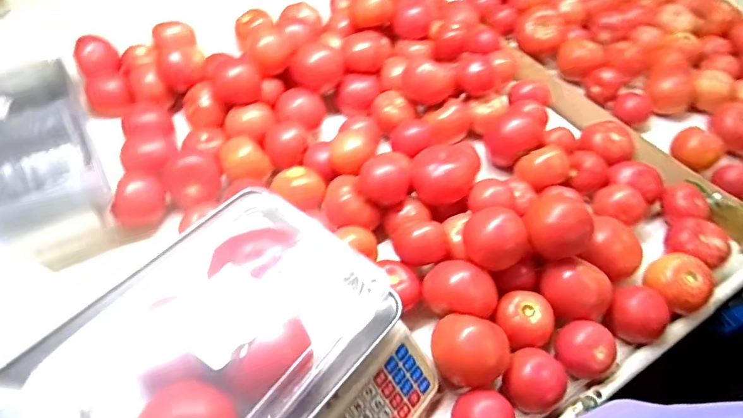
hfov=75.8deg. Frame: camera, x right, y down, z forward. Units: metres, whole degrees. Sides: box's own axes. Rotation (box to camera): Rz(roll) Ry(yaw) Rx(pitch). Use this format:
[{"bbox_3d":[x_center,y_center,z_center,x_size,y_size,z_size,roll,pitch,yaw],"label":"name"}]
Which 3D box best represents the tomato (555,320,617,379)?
[{"bbox_3d":[0.248,0.160,0.554,0.051,0.057,0.067,-24,59,-22],"label":"tomato"}]

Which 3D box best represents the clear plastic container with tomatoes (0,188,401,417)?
[{"bbox_3d":[-0.154,0.117,0.422,0.236,0.066,0.304,34,57,19],"label":"clear plastic container with tomatoes"}]

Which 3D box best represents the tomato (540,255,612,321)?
[{"bbox_3d":[0.256,0.101,0.590,0.080,0.059,0.069,-12,55,-15],"label":"tomato"}]

